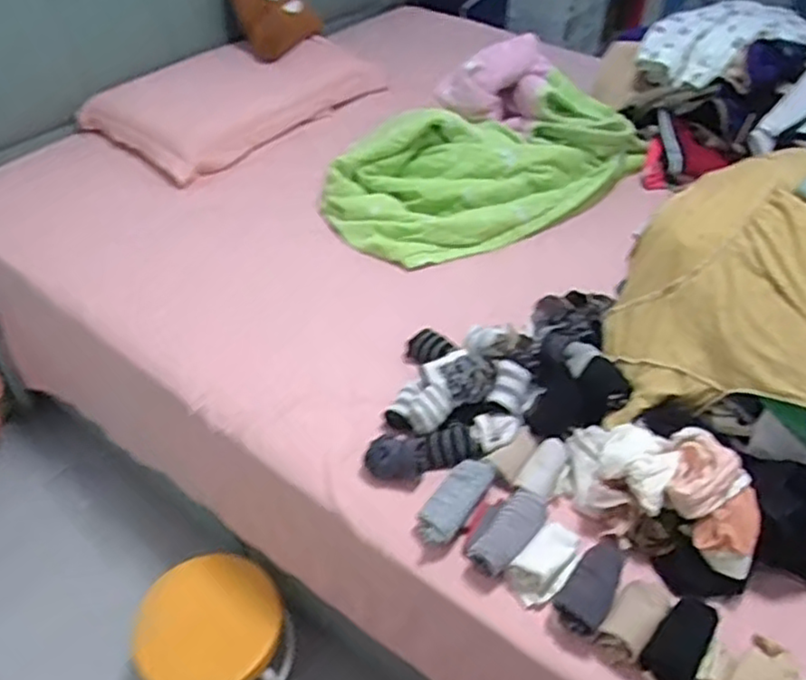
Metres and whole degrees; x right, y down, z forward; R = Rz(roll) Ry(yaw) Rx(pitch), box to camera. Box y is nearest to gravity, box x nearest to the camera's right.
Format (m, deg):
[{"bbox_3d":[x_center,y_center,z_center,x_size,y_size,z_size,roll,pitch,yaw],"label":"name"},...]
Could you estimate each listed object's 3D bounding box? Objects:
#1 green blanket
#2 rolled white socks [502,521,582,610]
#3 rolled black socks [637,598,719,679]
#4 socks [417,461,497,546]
[{"bbox_3d":[0.212,-0.393,1.503,0.748,0.178,0.300,-19,47,-20],"label":"green blanket"},{"bbox_3d":[0.190,0.292,0.895,0.107,0.054,0.064,-28,50,-27],"label":"rolled white socks"},{"bbox_3d":[0.339,0.368,0.829,0.067,0.058,0.104,28,49,26],"label":"rolled black socks"},{"bbox_3d":[0.073,0.226,0.956,0.061,0.041,0.139,27,49,25],"label":"socks"}]

